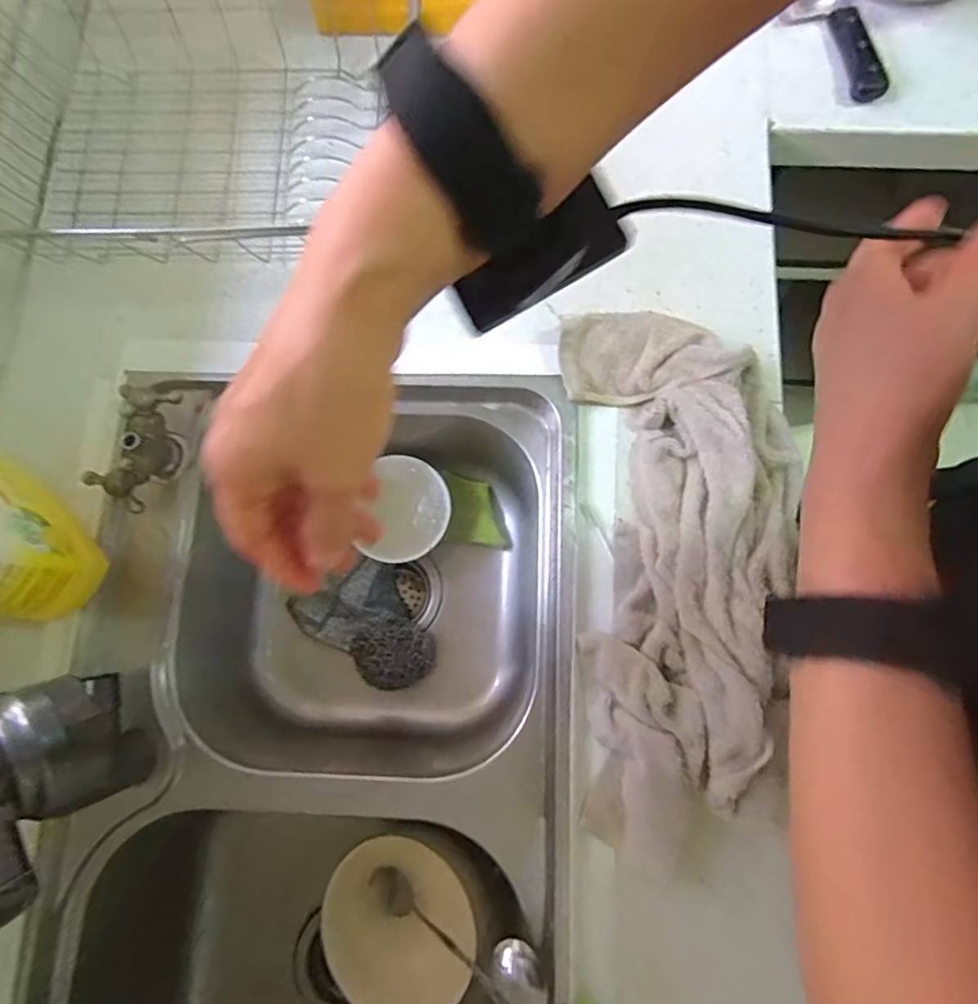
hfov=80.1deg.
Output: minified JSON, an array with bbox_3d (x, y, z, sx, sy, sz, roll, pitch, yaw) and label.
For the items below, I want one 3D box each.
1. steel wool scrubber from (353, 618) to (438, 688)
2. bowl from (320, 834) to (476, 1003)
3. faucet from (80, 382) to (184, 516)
[{"bbox_3d":[-0.094,0.151,0.581,0.072,0.041,0.067,-22,79,-3],"label":"steel wool scrubber"},{"bbox_3d":[-0.074,0.355,0.498,0.136,0.060,0.129,3,47,-3],"label":"bowl"},{"bbox_3d":[-0.282,-0.043,0.465,0.038,0.055,0.094,13,79,4],"label":"faucet"}]

